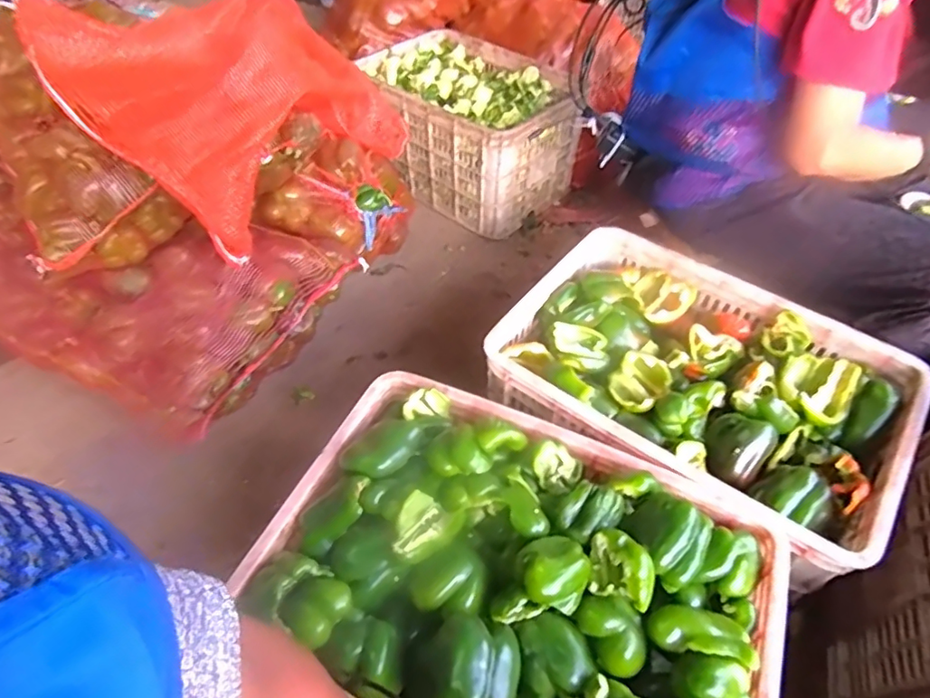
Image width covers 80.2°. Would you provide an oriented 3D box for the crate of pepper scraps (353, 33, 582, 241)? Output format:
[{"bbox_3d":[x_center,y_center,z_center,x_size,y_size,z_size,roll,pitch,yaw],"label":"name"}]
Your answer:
[{"bbox_3d":[0.007,-0.549,1.404,0.466,0.282,0.353,36,58,26],"label":"crate of pepper scraps"}]

